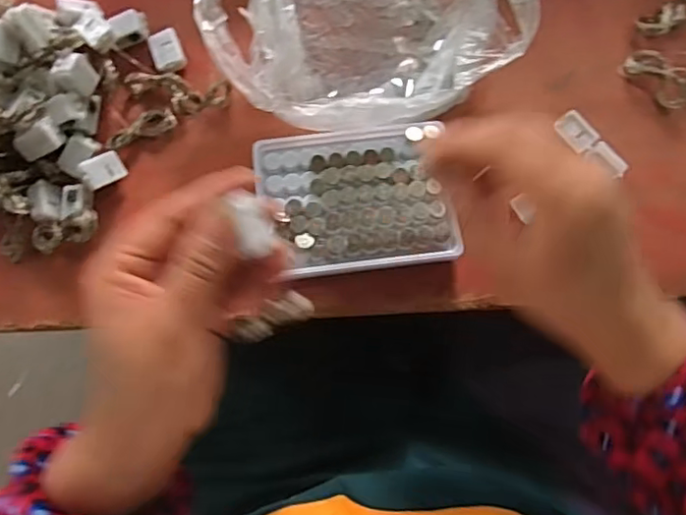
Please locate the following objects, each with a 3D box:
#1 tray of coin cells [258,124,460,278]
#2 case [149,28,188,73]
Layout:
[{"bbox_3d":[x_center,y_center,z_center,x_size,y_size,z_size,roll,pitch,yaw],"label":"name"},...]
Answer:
[{"bbox_3d":[0.009,-0.038,0.396,0.119,0.022,0.096,-9,79,-2],"label":"tray of coin cells"},{"bbox_3d":[-0.125,-0.147,0.420,0.022,0.012,0.028,-24,80,-4],"label":"case"}]

